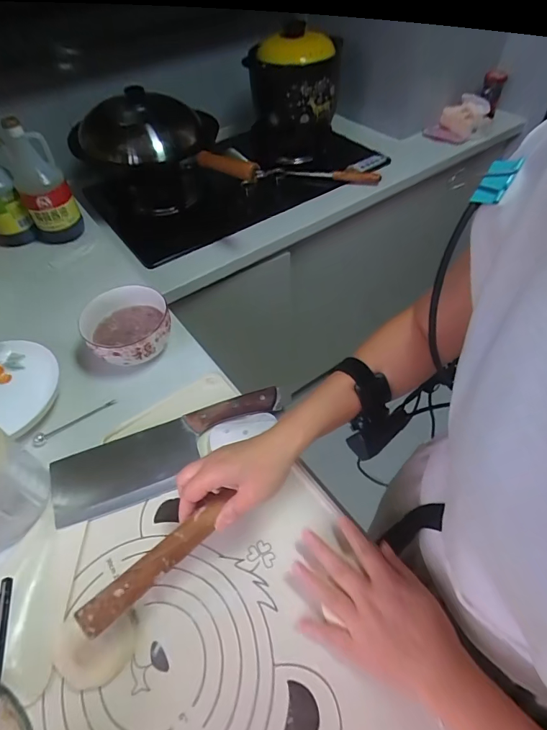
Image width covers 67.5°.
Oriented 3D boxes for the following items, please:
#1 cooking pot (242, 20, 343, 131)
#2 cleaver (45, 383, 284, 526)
[{"bbox_3d":[0.056,-0.811,1.174,0.257,0.219,0.301,1,52,2],"label":"cooking pot"},{"bbox_3d":[-0.128,0.107,0.513,0.292,0.026,0.089,-19,54,-13],"label":"cleaver"}]

